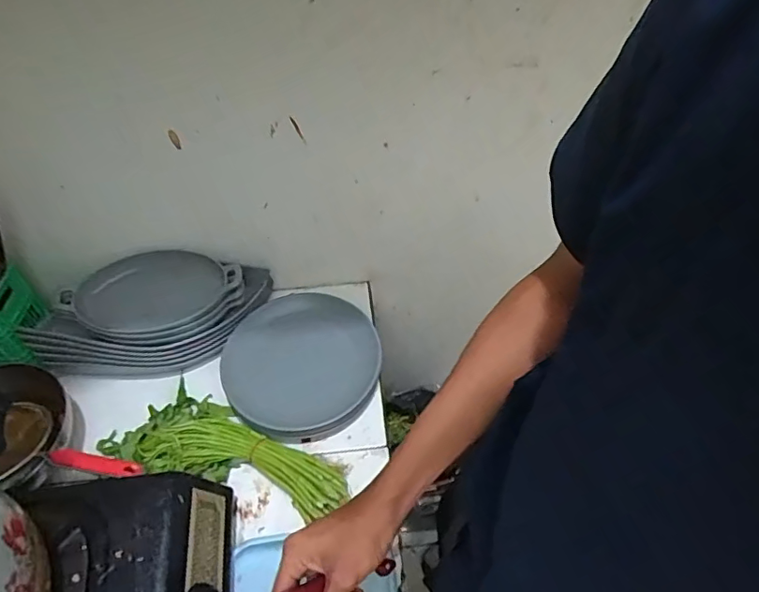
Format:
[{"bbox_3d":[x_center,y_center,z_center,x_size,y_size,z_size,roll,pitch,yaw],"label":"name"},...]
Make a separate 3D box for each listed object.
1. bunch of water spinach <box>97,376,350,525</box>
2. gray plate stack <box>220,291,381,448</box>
[{"bbox_3d":[-0.203,0.201,0.694,0.331,0.062,0.124,18,54,15],"label":"bunch of water spinach"},{"bbox_3d":[-0.110,0.097,0.772,0.218,0.053,0.207,-21,54,-15],"label":"gray plate stack"}]

